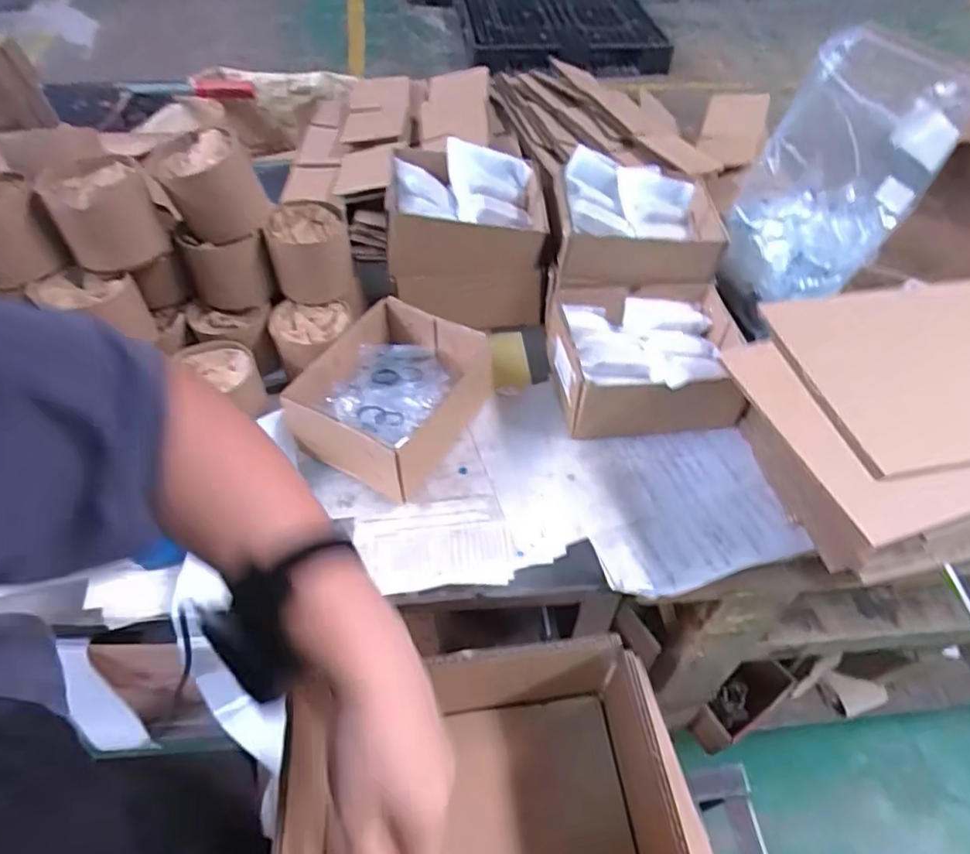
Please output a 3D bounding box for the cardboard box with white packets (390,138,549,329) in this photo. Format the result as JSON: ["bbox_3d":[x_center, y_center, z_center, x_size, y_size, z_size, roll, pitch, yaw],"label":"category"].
[{"bbox_3d":[-0.023,-0.236,0.770,0.186,0.153,0.157,-2,52,0],"label":"cardboard box with white packets"}]

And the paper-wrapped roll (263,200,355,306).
[{"bbox_3d":[-0.204,-0.205,0.719,0.090,0.089,0.081,-12,52,-9],"label":"paper-wrapped roll"}]

